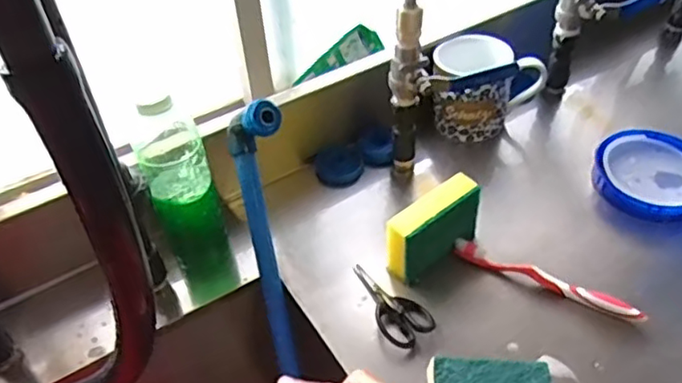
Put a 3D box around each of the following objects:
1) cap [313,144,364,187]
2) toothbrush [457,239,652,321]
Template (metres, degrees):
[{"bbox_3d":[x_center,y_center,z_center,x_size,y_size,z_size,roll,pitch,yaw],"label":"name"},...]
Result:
[{"bbox_3d":[-0.004,-0.031,0.749,0.055,0.023,0.056,-2,44,2],"label":"cap"},{"bbox_3d":[0.199,0.087,0.613,0.182,0.019,0.025,18,48,21],"label":"toothbrush"}]

